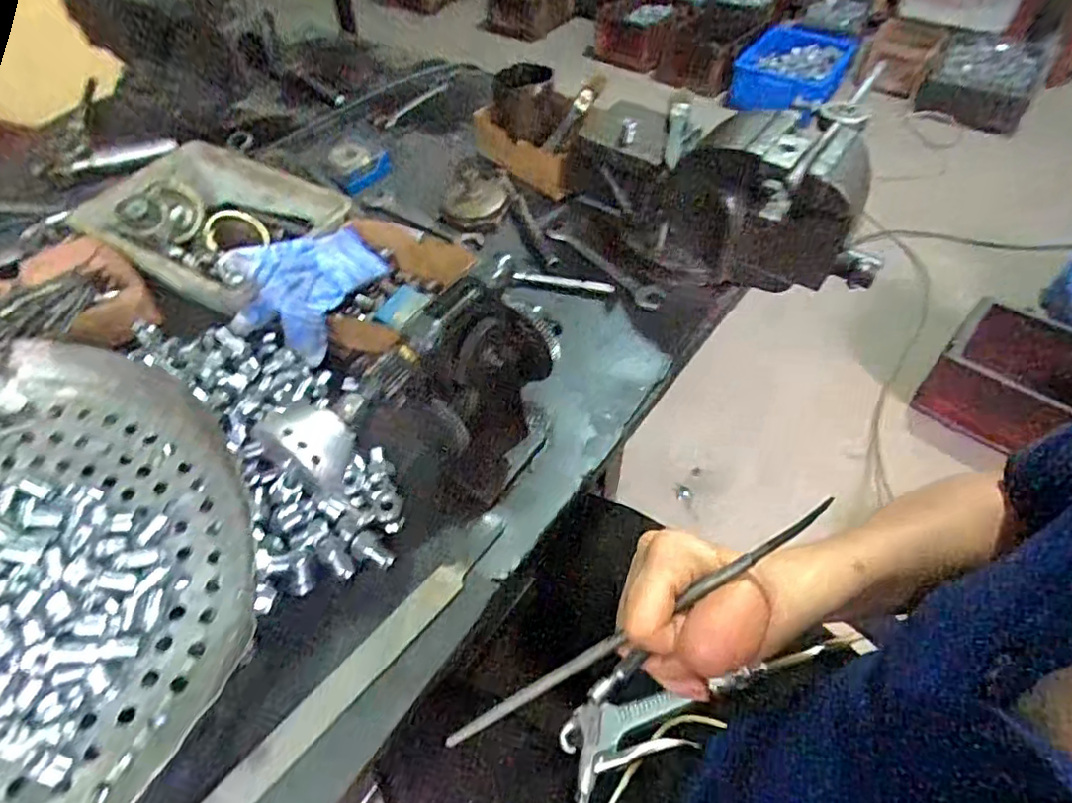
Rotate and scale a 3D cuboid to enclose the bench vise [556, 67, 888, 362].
[{"bbox_3d":[0.172,-0.193,0.623,0.300,0.173,0.155,3,51,3],"label":"bench vise"}]

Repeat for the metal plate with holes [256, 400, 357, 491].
[{"bbox_3d":[-0.119,0.020,0.313,0.047,0.015,0.039,26,39,-21],"label":"metal plate with holes"}]

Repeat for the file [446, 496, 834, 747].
[{"bbox_3d":[0.040,0.115,0.293,0.235,0.007,0.007,-39,50,18],"label":"file"}]

